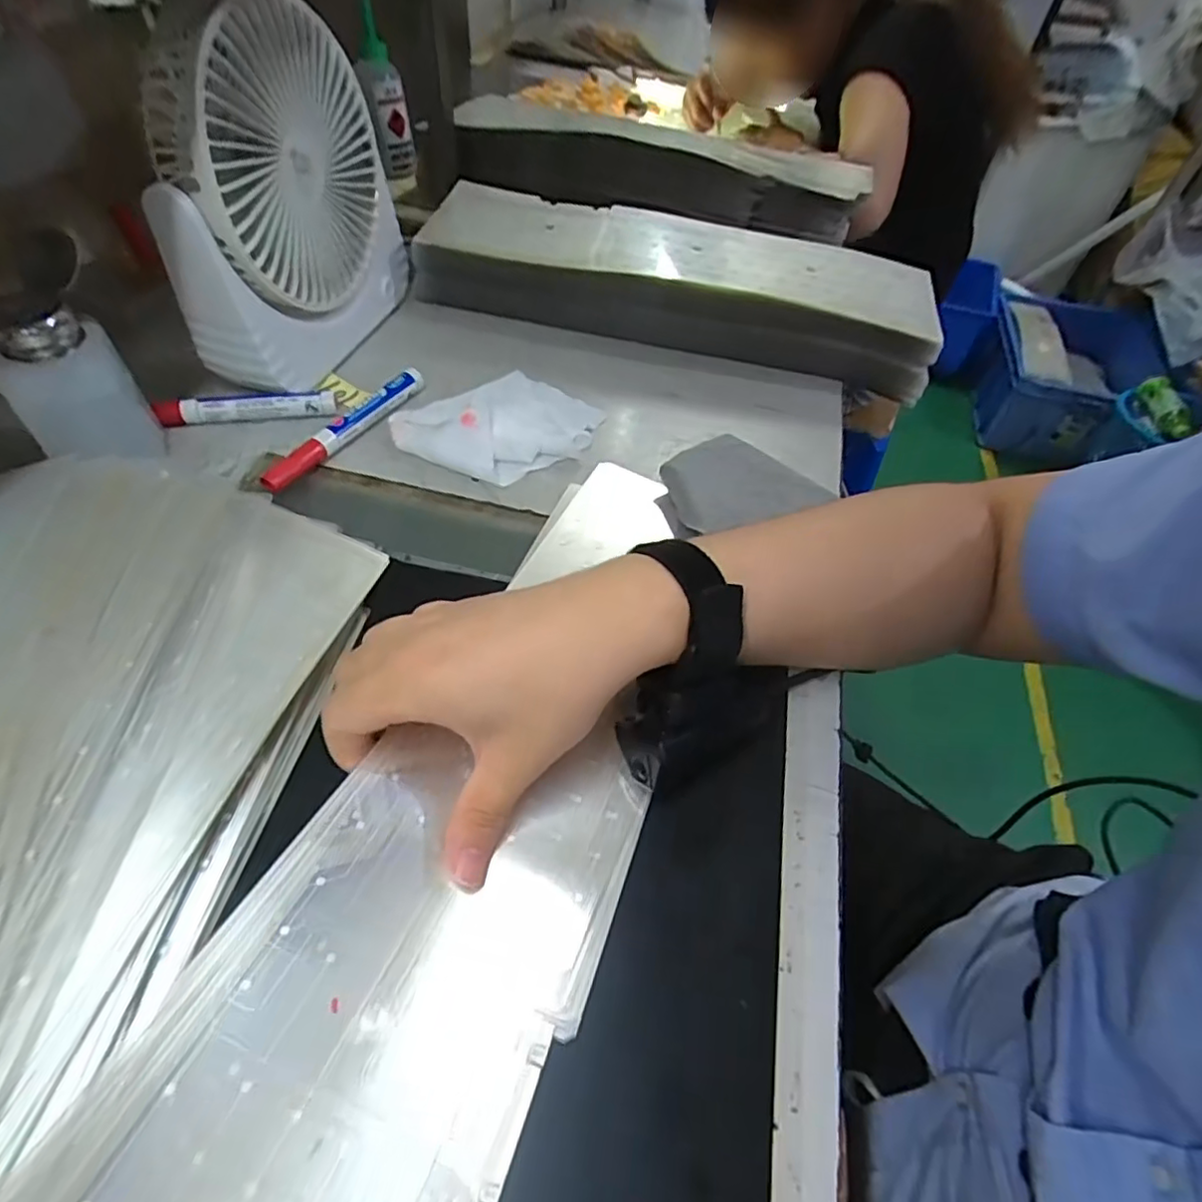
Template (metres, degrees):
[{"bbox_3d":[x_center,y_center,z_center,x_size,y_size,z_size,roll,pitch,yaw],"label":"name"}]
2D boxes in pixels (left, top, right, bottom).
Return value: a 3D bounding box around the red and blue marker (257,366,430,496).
[{"bbox_3d":[-0.170,-0.118,0.419,0.014,0.015,0.139,26,55,15],"label":"red and blue marker"}]

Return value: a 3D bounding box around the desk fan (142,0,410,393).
[{"bbox_3d":[-0.210,-0.264,0.415,0.067,0.193,0.187,14,53,7],"label":"desk fan"}]

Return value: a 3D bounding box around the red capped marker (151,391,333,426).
[{"bbox_3d":[-0.241,-0.133,0.424,0.112,0.016,0.015,-10,53,-11],"label":"red capped marker"}]

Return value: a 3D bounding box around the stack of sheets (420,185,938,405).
[{"bbox_3d":[0.060,-0.269,0.519,0.418,0.060,0.120,11,52,5],"label":"stack of sheets"}]

